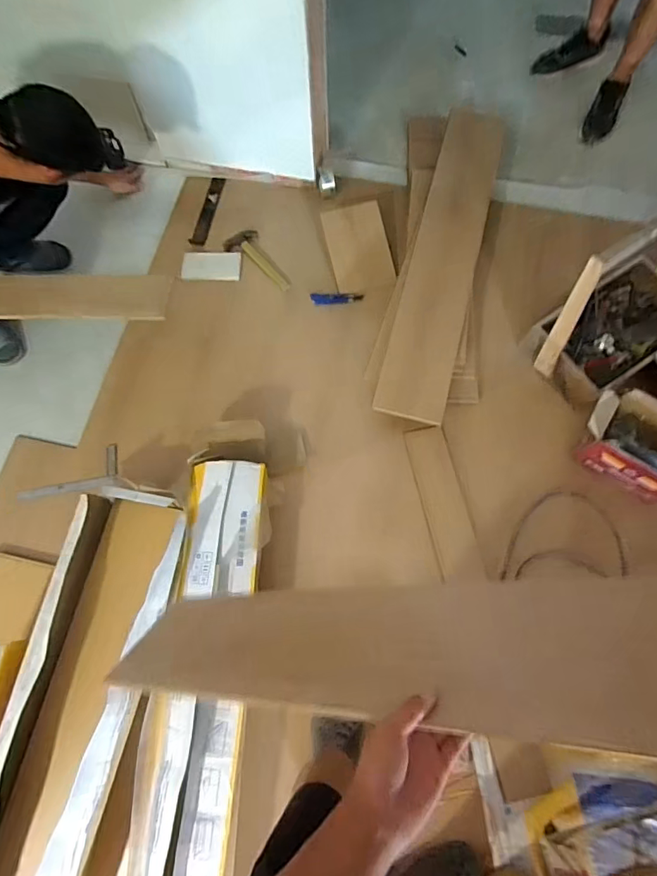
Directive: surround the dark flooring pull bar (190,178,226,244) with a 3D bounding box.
[{"bbox_3d":[-0.420,-0.795,1.605,0.050,0.009,0.290,12,76,5],"label":"dark flooring pull bar"}]

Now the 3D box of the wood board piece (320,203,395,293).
[{"bbox_3d":[0.103,-0.628,1.527,0.193,0.020,0.347,-13,76,6],"label":"wood board piece"}]

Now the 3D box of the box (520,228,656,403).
[{"bbox_3d":[0.860,-0.365,1.245,0.483,0.403,0.271,-32,76,-6],"label":"box"}]

